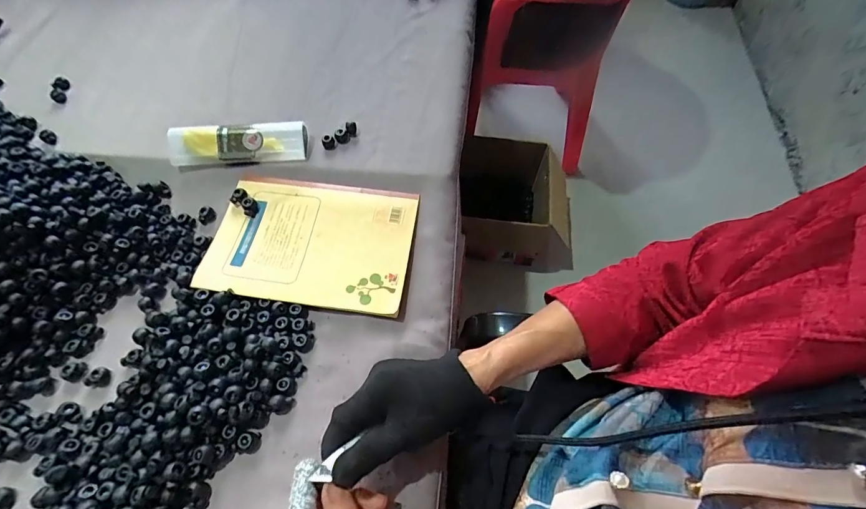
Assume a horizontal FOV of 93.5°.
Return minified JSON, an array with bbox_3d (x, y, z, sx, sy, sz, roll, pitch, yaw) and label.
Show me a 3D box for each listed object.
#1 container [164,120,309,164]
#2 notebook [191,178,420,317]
[{"bbox_3d":[-0.222,-0.125,0.464,0.154,0.029,0.037,-2,62,0],"label":"container"},{"bbox_3d":[-0.126,-0.017,0.425,0.203,0.005,0.139,7,63,5],"label":"notebook"}]

